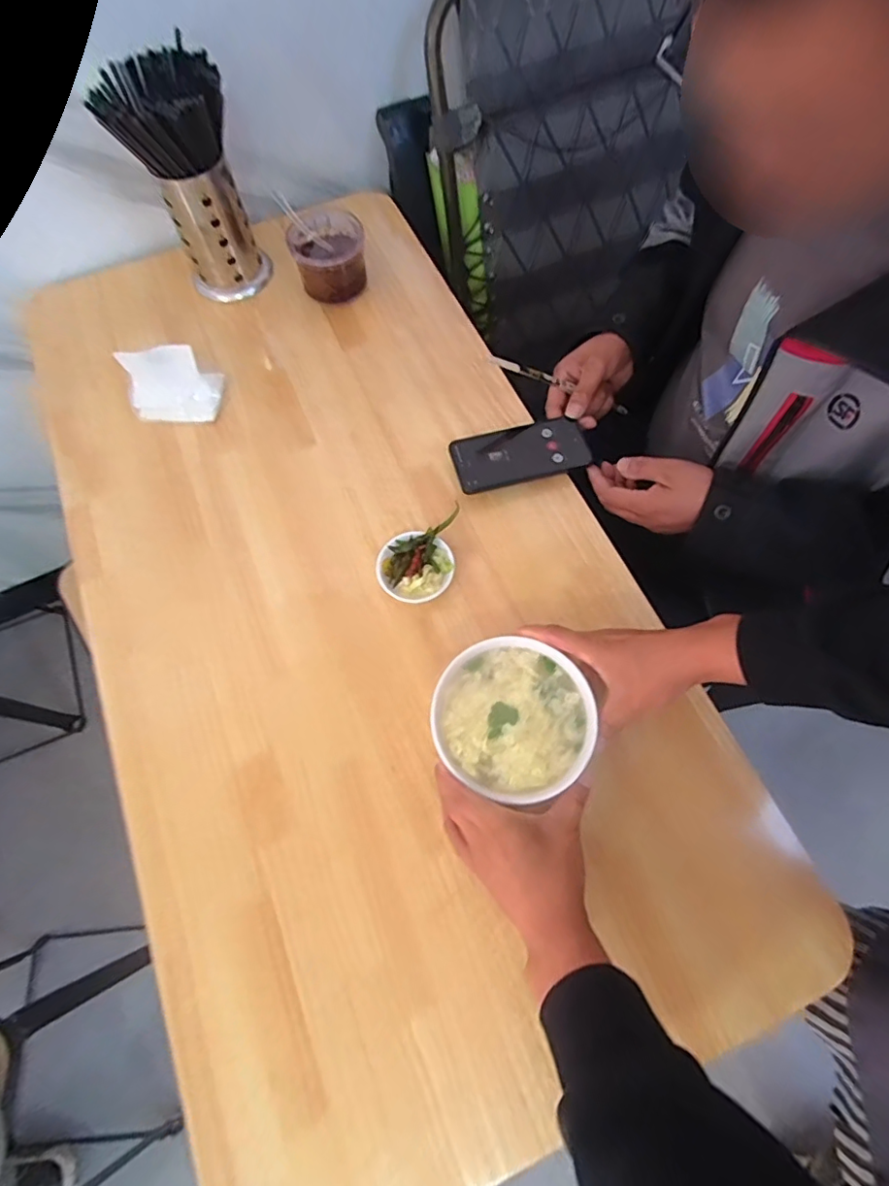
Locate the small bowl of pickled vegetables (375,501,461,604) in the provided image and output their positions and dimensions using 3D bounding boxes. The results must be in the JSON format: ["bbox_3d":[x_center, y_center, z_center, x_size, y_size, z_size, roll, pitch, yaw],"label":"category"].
[{"bbox_3d":[-0.030,-0.037,0.623,0.092,0.043,0.093,0,67,1],"label":"small bowl of pickled vegetables"}]

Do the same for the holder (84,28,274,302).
[{"bbox_3d":[-0.335,-0.541,0.742,0.140,0.248,0.114,-27,69,-10],"label":"holder"}]

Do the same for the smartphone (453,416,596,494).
[{"bbox_3d":[0.093,-0.173,0.679,0.161,0.012,0.077,-15,69,-5],"label":"smartphone"}]

